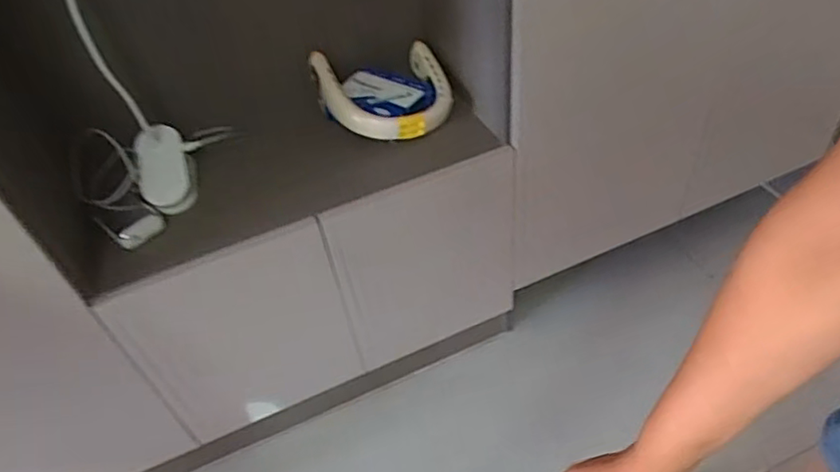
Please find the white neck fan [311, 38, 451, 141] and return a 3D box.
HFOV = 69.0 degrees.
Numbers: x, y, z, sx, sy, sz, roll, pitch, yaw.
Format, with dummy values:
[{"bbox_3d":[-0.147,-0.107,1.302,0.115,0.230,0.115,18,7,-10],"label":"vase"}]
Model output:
[{"bbox_3d":[-0.050,-0.233,0.939,0.197,0.089,0.181,-4,46,4],"label":"white neck fan"}]

